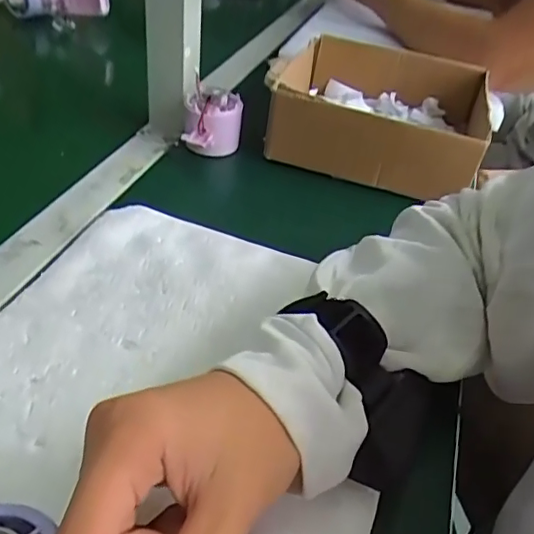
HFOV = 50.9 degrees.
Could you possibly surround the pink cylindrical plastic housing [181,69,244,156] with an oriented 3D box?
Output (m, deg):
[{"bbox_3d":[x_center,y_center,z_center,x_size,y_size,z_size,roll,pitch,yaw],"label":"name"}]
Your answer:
[{"bbox_3d":[-0.052,-0.136,0.538,0.055,0.058,0.049,4,40,-5],"label":"pink cylindrical plastic housing"}]

